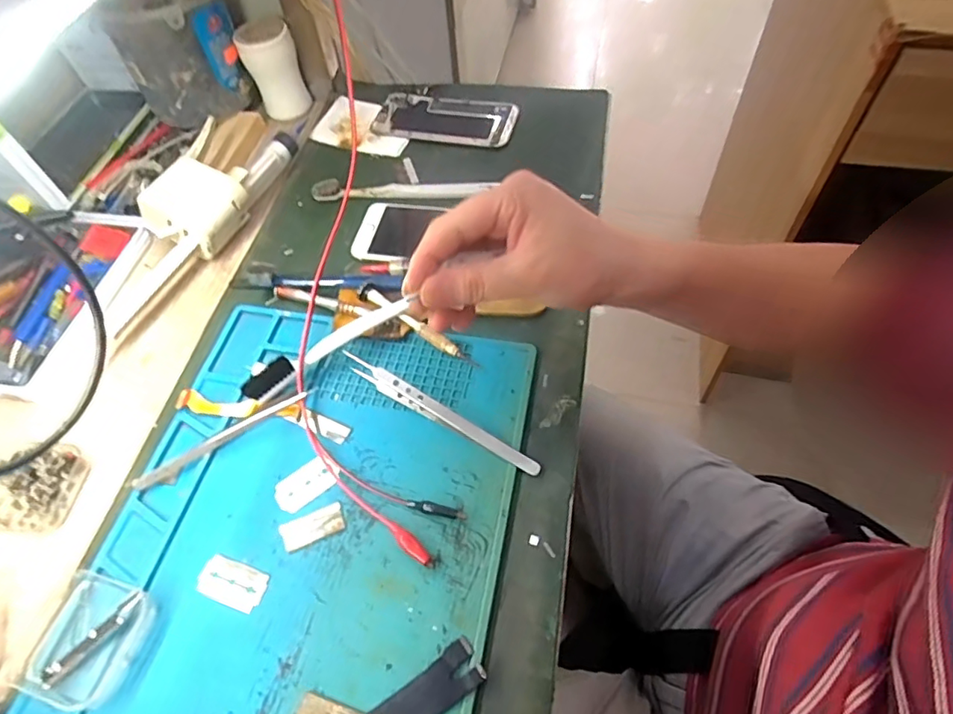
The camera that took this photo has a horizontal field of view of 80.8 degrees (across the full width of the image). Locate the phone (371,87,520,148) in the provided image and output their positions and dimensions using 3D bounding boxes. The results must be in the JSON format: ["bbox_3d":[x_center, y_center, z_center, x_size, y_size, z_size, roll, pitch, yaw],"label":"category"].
[{"bbox_3d":[-0.030,-0.252,0.580,0.146,0.013,0.075,11,58,12],"label":"phone"}]

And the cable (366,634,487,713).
[{"bbox_3d":[-0.045,0.192,0.290,0.109,0.007,0.026,-34,60,-16],"label":"cable"}]

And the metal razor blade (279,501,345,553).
[{"bbox_3d":[-0.104,0.107,0.353,0.038,0.004,0.019,-22,57,-10],"label":"metal razor blade"}]

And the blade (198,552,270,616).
[{"bbox_3d":[-0.147,0.136,0.337,0.043,0.004,0.024,14,59,13],"label":"blade"}]

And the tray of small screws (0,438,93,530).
[{"bbox_3d":[-0.304,0.087,0.386,0.055,0.019,0.058,2,57,6],"label":"tray of small screws"}]

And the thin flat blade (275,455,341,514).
[{"bbox_3d":[-0.112,0.082,0.369,0.043,0.005,0.024,-37,66,-14],"label":"thin flat blade"}]

